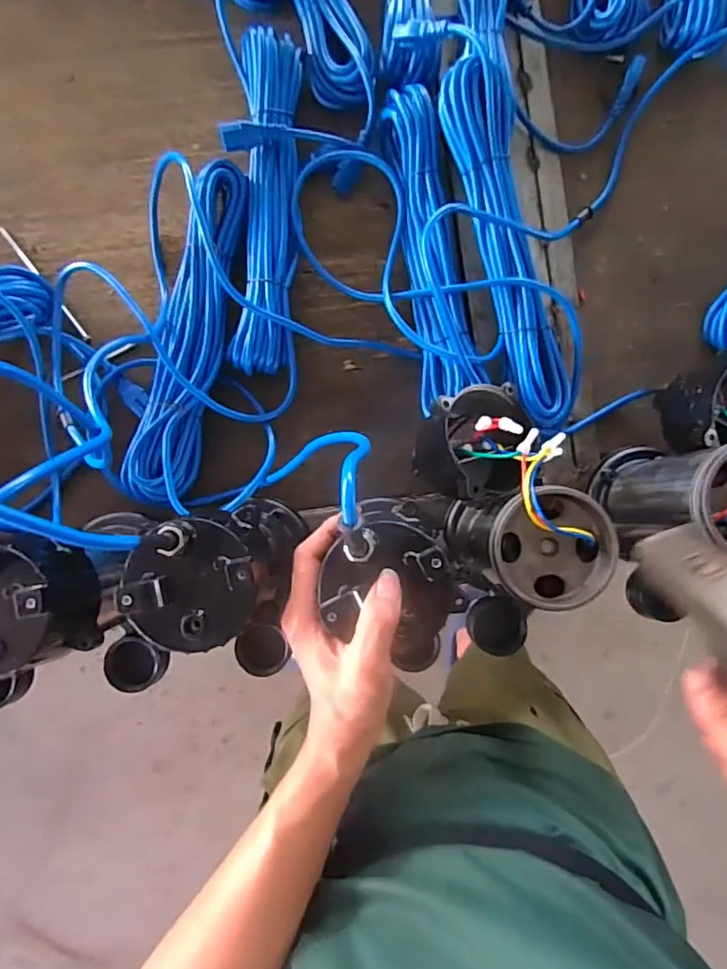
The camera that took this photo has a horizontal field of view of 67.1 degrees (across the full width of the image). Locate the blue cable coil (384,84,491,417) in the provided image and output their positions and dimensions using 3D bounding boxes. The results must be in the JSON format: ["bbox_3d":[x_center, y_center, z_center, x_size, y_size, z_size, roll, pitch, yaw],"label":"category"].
[{"bbox_3d":[0.068,-0.239,0.563,0.074,0.061,0.320,-8,88,-1],"label":"blue cable coil"}]

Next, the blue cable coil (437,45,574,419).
[{"bbox_3d":[0.138,-0.230,0.544,0.073,0.093,0.338,-15,88,-1],"label":"blue cable coil"}]

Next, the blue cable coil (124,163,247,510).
[{"bbox_3d":[-0.172,-0.150,0.542,0.063,0.042,0.331,13,87,0],"label":"blue cable coil"}]

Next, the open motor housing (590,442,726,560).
[{"bbox_3d":[0.284,0.010,0.477,0.094,0.164,0.089,-8,88,-1],"label":"open motor housing"}]

